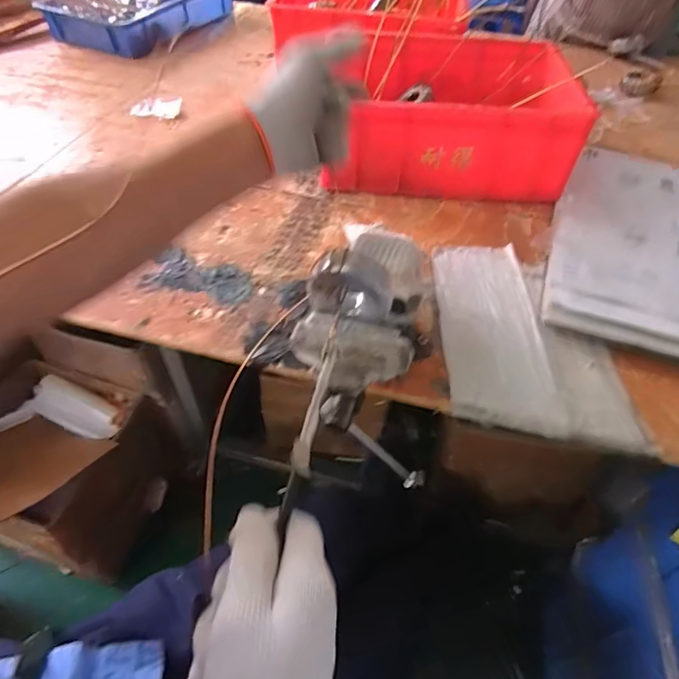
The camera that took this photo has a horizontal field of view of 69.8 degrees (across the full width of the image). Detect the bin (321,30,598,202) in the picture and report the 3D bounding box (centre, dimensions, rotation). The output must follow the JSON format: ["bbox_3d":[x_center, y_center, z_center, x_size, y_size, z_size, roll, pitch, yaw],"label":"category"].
[{"bbox_3d":[0.175,-0.390,0.831,0.383,0.145,0.305,4,49,2],"label":"bin"}]

